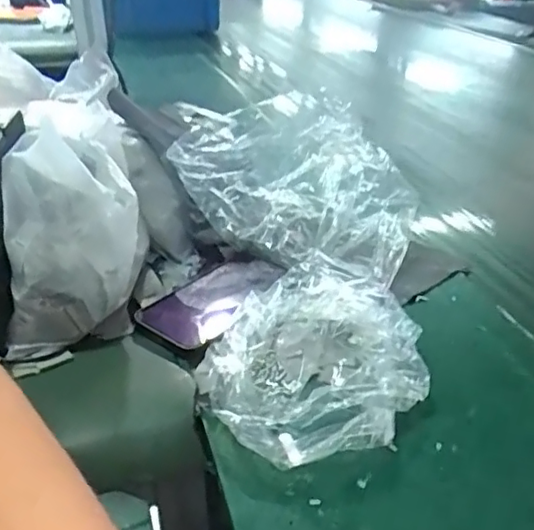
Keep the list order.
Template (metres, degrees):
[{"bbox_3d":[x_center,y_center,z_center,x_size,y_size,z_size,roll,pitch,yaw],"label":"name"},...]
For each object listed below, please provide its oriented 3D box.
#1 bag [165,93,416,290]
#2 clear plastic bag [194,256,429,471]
[{"bbox_3d":[0.025,-0.085,0.630,0.244,0.119,0.172,13,32,18],"label":"bag"},{"bbox_3d":[0.031,0.067,0.447,0.156,0.050,0.153,-23,38,-35],"label":"clear plastic bag"}]

